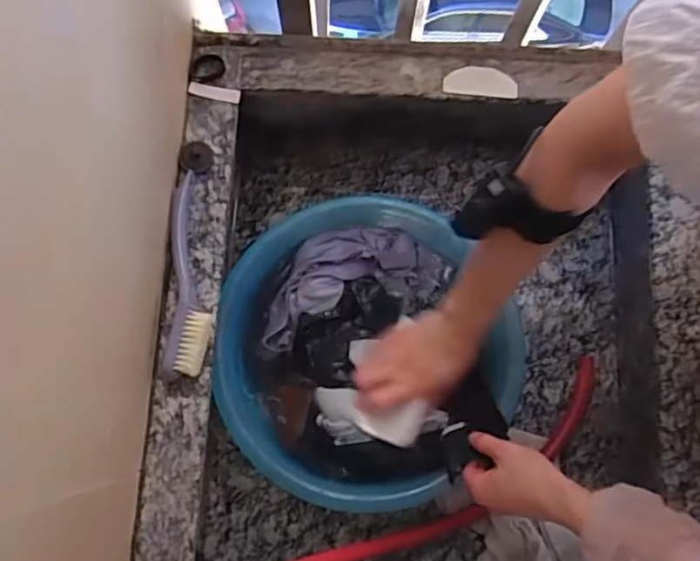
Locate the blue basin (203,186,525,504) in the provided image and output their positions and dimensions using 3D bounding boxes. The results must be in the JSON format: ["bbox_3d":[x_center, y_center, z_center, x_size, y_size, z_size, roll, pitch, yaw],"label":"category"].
[{"bbox_3d":[0.038,0.081,0.735,0.367,0.137,0.334,0,78,0],"label":"blue basin"}]

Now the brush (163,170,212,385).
[{"bbox_3d":[-0.168,-0.011,0.640,0.044,0.031,0.221,-2,78,0],"label":"brush"}]

